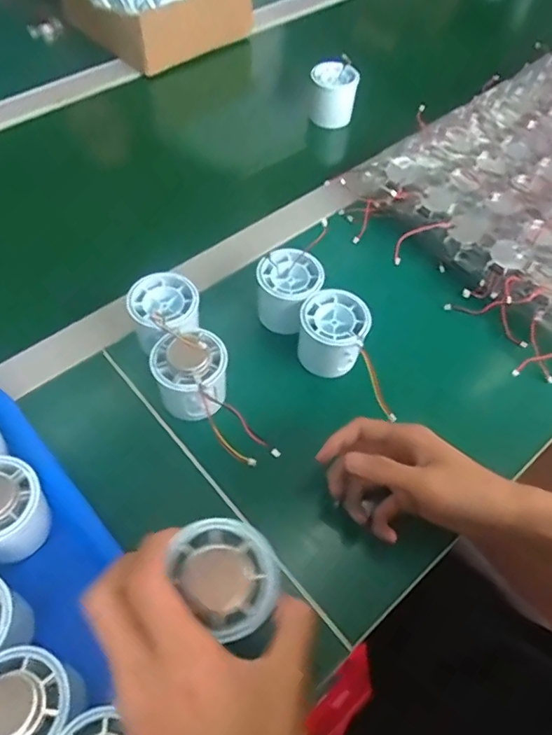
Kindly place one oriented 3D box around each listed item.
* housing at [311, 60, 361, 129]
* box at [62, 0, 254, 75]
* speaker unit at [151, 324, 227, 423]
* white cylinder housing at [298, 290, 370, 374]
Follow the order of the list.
[{"bbox_3d":[0.069,-0.329,0.650,0.054,0.060,0.052,10,56,2],"label":"housing"},{"bbox_3d":[-0.159,-0.481,0.729,0.199,0.078,0.169,-34,65,-24],"label":"box"},{"bbox_3d":[-0.066,0.007,0.420,0.053,0.061,0.058,2,56,-3],"label":"speaker unit"},{"bbox_3d":[0.046,-0.026,0.451,0.056,0.052,0.058,23,58,11],"label":"white cylinder housing"}]

